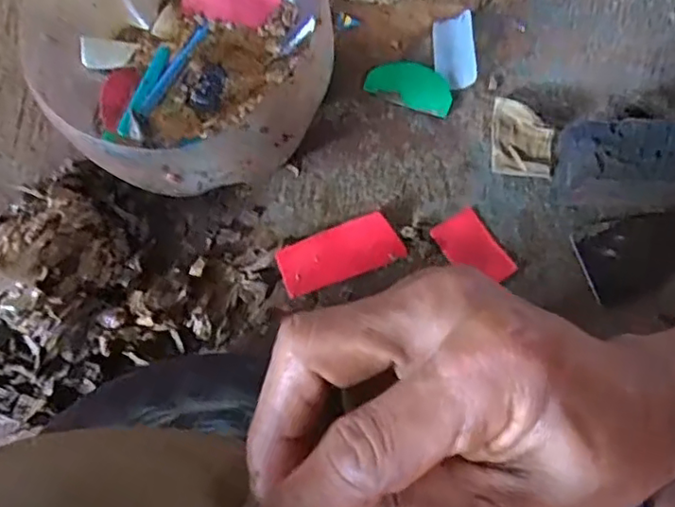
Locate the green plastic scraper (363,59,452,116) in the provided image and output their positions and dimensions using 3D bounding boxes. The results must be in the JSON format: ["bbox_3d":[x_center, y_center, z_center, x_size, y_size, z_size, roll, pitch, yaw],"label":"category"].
[{"bbox_3d":[0.072,-0.164,0.590,0.084,0.004,0.042,21,84,9],"label":"green plastic scraper"}]

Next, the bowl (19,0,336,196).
[{"bbox_3d":[-0.138,-0.174,0.540,0.238,0.133,0.256,0,76,1],"label":"bowl"}]

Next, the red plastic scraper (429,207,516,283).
[{"bbox_3d":[0.123,-0.004,0.549,0.045,0.005,0.072,-33,78,-7],"label":"red plastic scraper"}]

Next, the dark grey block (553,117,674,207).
[{"bbox_3d":[0.258,-0.076,0.533,0.120,0.062,0.071,3,76,1],"label":"dark grey block"}]

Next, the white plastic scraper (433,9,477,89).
[{"bbox_3d":[0.114,-0.198,0.592,0.039,0.008,0.076,-6,77,20],"label":"white plastic scraper"}]

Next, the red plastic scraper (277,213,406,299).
[{"bbox_3d":[0.002,-0.001,0.549,0.109,0.004,0.047,-19,96,-3],"label":"red plastic scraper"}]

